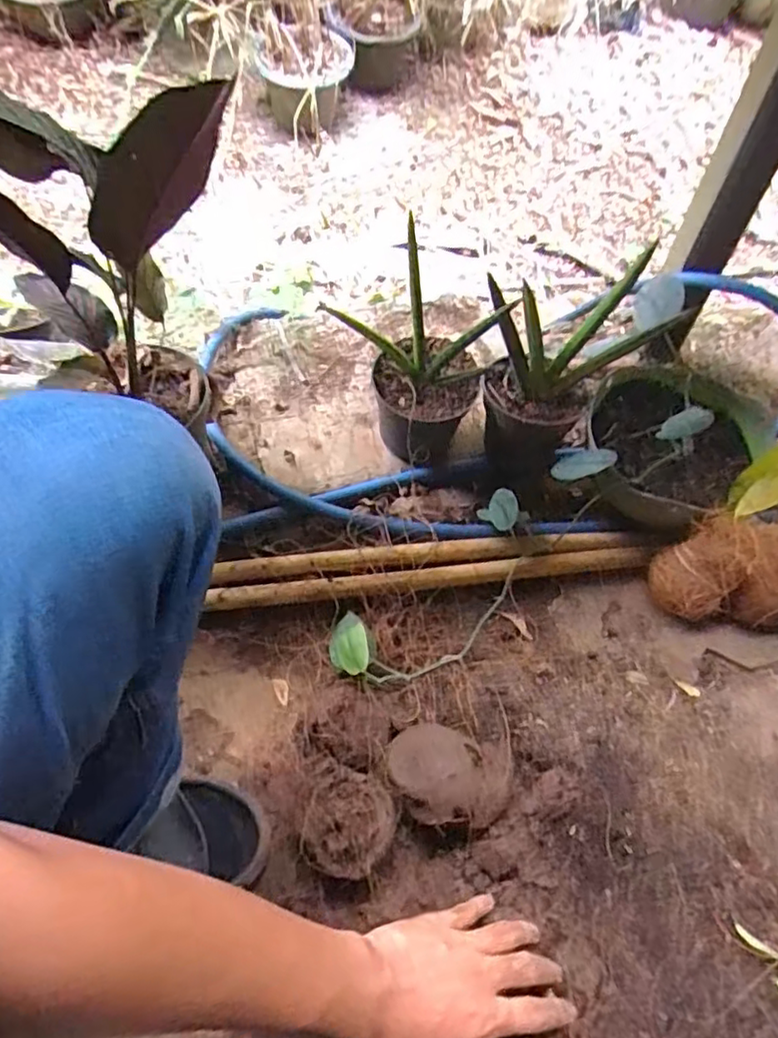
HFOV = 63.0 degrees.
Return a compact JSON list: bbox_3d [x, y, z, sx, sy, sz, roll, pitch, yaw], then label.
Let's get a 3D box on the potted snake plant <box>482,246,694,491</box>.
[{"bbox_3d":[0.198,-0.172,0.730,0.188,0.201,0.136,-22,63,-15],"label":"potted snake plant"}]

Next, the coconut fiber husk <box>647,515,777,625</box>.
[{"bbox_3d":[0.365,0.057,0.660,0.160,0.123,0.074,4,59,0],"label":"coconut fiber husk"}]

